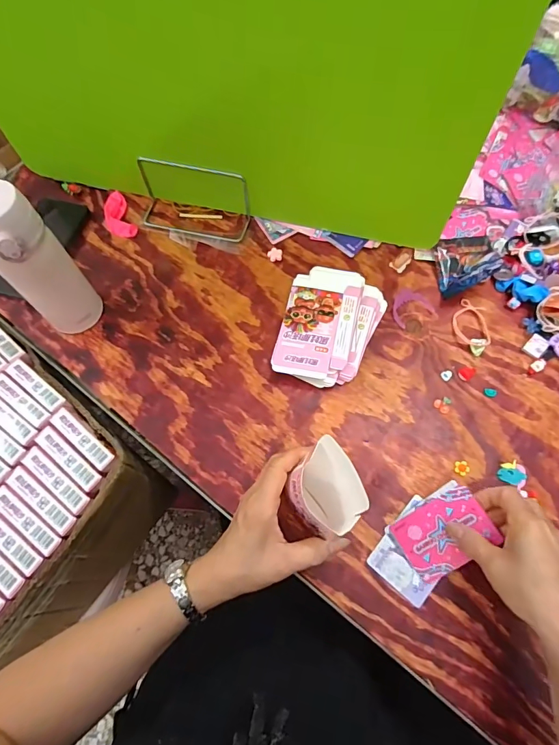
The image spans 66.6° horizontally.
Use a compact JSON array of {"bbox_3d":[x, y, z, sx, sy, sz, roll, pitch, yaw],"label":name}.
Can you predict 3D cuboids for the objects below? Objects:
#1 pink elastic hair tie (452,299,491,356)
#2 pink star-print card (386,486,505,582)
[{"bbox_3d":[0.239,-0.058,0.529,0.042,0.011,0.078,5,66,4],"label":"pink elastic hair tie"},{"bbox_3d":[0.162,0.159,0.419,0.089,0.004,0.063,-38,69,12],"label":"pink star-print card"}]

